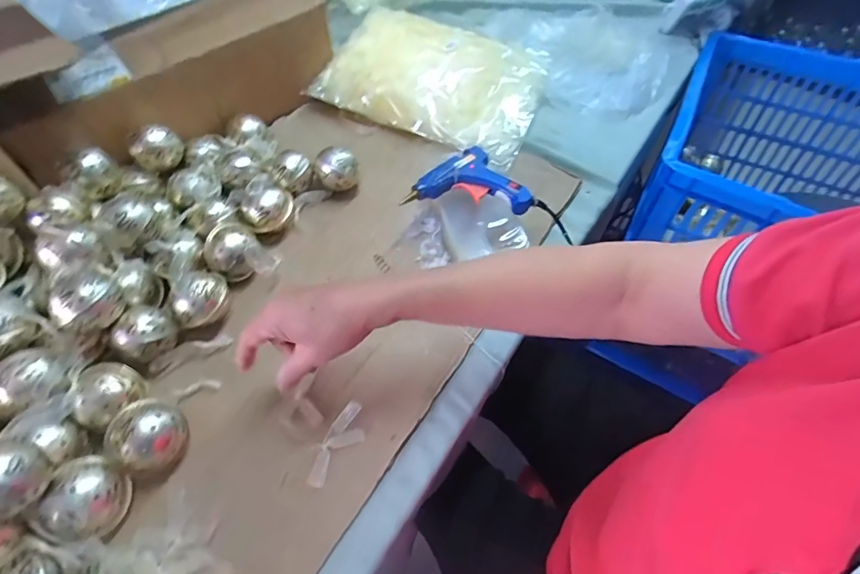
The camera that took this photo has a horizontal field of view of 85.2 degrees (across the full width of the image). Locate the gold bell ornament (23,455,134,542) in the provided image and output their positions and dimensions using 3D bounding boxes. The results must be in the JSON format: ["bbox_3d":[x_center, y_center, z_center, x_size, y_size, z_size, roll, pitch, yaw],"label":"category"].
[{"bbox_3d":[-0.271,0.165,0.365,0.054,0.038,0.059,16,58,8],"label":"gold bell ornament"}]

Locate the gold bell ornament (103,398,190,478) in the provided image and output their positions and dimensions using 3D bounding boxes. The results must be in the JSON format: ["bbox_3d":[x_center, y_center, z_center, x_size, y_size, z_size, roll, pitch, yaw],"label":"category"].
[{"bbox_3d":[-0.237,0.125,0.392,0.055,0.044,0.057,1,57,-1],"label":"gold bell ornament"}]

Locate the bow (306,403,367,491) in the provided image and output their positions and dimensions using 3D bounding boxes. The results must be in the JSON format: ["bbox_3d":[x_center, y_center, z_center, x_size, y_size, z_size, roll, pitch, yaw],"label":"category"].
[{"bbox_3d":[-0.083,0.138,0.412,0.030,0.010,0.074,33,62,18],"label":"bow"}]

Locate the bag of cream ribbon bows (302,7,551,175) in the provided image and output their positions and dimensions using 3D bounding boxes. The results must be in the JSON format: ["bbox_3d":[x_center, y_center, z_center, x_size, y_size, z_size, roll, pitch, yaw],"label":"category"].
[{"bbox_3d":[0.014,-0.303,0.662,0.289,0.066,0.214,20,59,11],"label":"bag of cream ribbon bows"}]

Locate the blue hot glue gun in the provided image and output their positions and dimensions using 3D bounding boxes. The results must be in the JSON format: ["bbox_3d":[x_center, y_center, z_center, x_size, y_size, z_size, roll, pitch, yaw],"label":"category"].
[{"bbox_3d":[0.042,-0.124,0.528,0.134,0.024,0.081,0,57,-2],"label":"blue hot glue gun"}]

